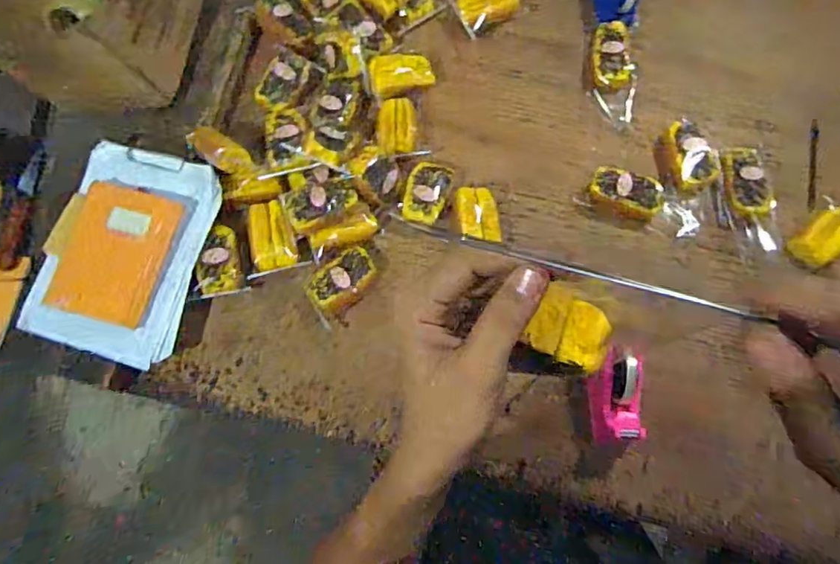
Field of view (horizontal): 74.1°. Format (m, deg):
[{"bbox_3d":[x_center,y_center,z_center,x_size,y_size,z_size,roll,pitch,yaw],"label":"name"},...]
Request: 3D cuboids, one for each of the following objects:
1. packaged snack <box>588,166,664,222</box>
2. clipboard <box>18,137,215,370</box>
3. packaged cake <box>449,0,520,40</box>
[{"bbox_3d":[0.355,-0.149,0.957,0.124,0.034,0.081,13,76,3],"label":"packaged snack"},{"bbox_3d":[-0.464,-0.053,0.881,0.216,0.027,0.329,16,77,-8],"label":"clipboard"},{"bbox_3d":[0.127,-0.531,1.064,0.121,0.045,0.089,-32,104,-10],"label":"packaged cake"}]

